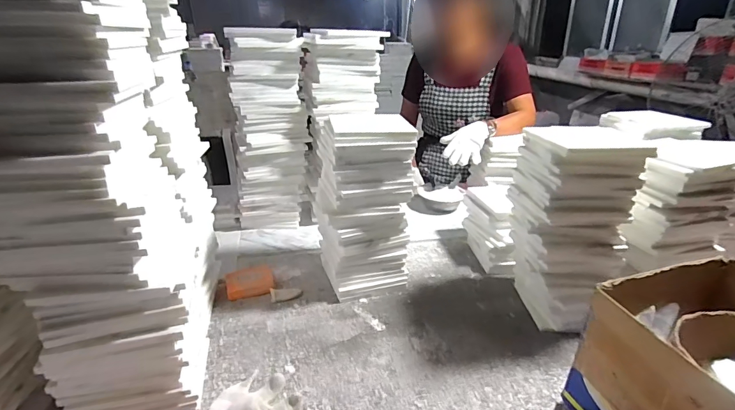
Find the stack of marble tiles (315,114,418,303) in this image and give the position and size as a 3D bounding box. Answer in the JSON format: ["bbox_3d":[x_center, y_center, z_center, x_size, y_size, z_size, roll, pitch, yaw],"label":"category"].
[{"bbox_3d":[-0.007,0.003,0.828,0.187,0.339,0.154,-3,25,-3],"label":"stack of marble tiles"}]

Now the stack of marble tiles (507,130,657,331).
[{"bbox_3d":[0.376,0.047,0.760,0.164,0.337,0.194,-3,25,-3],"label":"stack of marble tiles"}]

